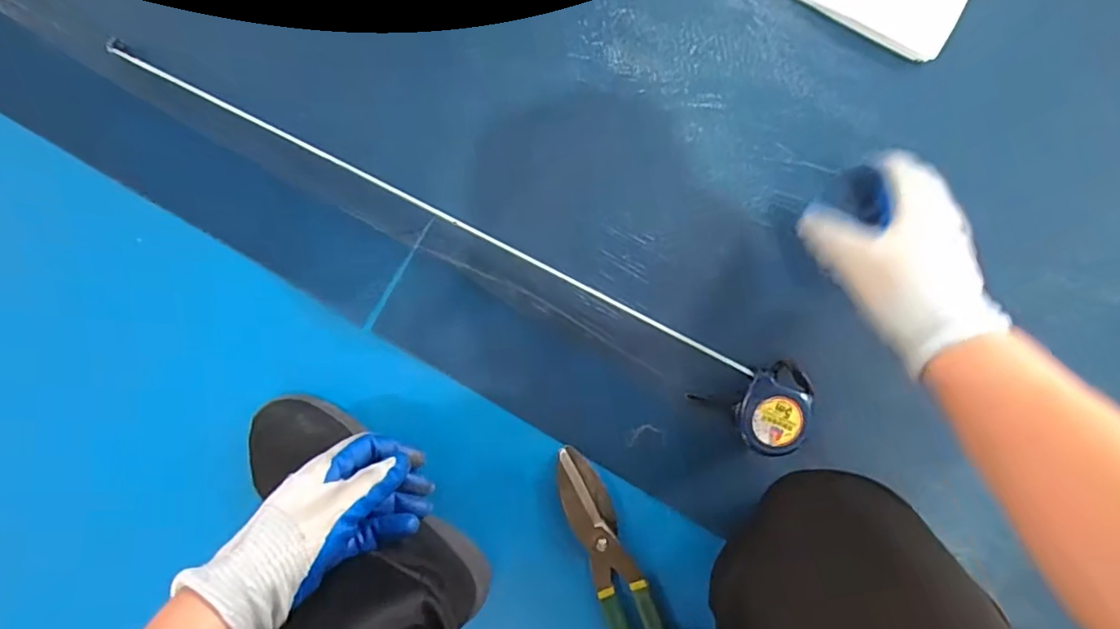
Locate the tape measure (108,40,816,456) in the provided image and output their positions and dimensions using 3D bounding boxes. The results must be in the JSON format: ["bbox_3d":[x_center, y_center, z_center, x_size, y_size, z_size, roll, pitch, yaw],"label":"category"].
[{"bbox_3d":[-0.071,-0.049,0.478,0.633,0.033,0.069,26,99,-2],"label":"tape measure"}]

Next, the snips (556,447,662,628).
[{"bbox_3d":[0.067,0.257,0.534,0.103,0.029,0.295,-18,98,5],"label":"snips"}]

